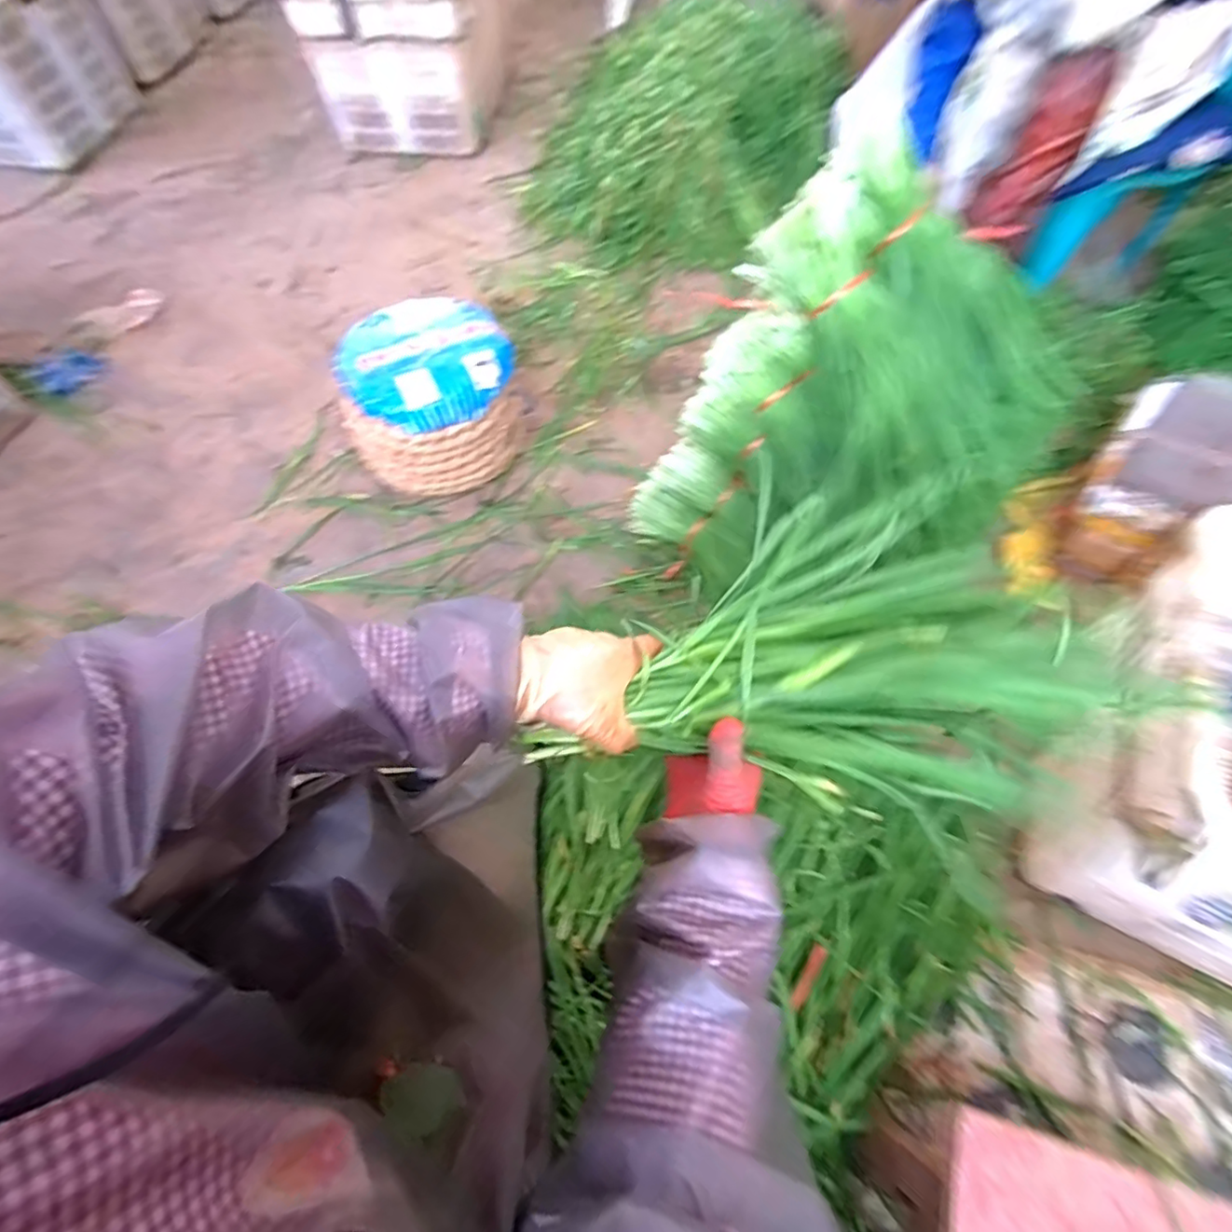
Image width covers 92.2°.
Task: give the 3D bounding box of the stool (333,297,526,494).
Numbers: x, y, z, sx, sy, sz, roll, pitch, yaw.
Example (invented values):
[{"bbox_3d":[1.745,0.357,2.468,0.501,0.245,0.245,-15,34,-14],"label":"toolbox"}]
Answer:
[{"bbox_3d":[-0.331,-0.383,1.071,0.303,0.225,0.250,-18,65,-8],"label":"stool"}]

